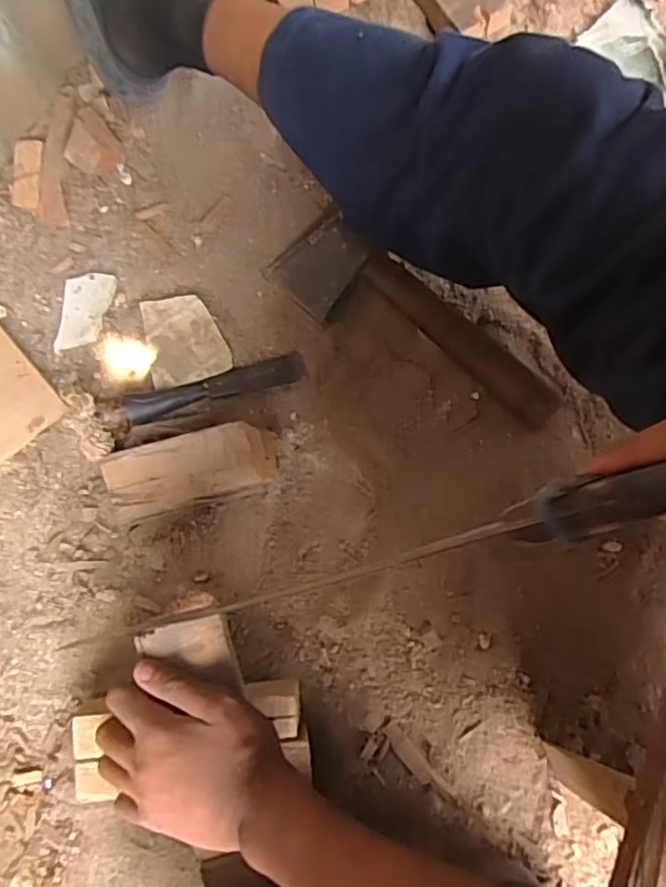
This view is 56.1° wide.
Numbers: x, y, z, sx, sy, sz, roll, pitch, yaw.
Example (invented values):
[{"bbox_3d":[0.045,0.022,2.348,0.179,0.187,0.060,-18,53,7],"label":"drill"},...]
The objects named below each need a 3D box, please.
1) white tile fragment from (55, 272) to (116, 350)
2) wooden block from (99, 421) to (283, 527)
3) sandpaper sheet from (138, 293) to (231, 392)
[{"bbox_3d":[-0.222,-0.119,0.560,0.041,0.008,0.072,6,74,-1],"label":"white tile fragment"},{"bbox_3d":[-0.116,0.020,0.524,0.139,0.033,0.060,-14,101,-3],"label":"wooden block"},{"bbox_3d":[-0.132,-0.095,0.560,0.069,0.006,0.082,-12,75,-5],"label":"sandpaper sheet"}]

